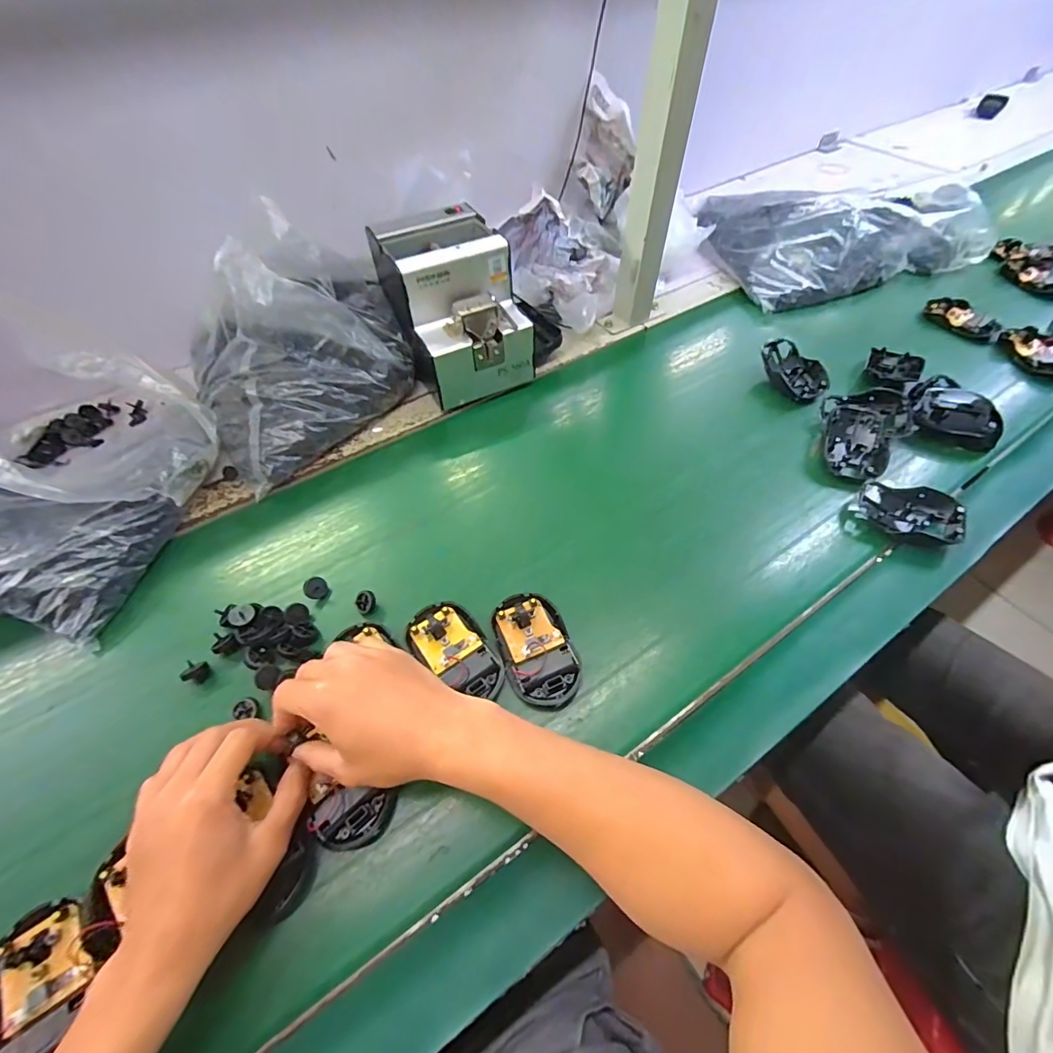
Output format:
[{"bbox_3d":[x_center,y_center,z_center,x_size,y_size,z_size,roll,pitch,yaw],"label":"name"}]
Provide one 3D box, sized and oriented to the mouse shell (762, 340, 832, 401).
[{"bbox_3d":[0.328,-0.190,0.583,0.057,0.034,0.085,-19,57,-13],"label":"mouse shell"}]

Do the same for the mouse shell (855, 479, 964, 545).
[{"bbox_3d":[0.370,-0.013,0.461,0.082,0.026,0.054,19,58,13],"label":"mouse shell"}]

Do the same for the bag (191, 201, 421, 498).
[{"bbox_3d":[-0.234,-0.184,0.501,0.229,0.163,0.181,-27,59,-17],"label":"bag"}]

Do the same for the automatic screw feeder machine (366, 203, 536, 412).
[{"bbox_3d":[-0.088,-0.261,0.559,0.128,0.135,0.184,-25,59,-16],"label":"automatic screw feeder machine"}]

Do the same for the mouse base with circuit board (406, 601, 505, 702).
[{"bbox_3d":[-0.059,0.102,0.390,0.054,0.016,0.094,-30,60,-19],"label":"mouse base with circuit board"}]

